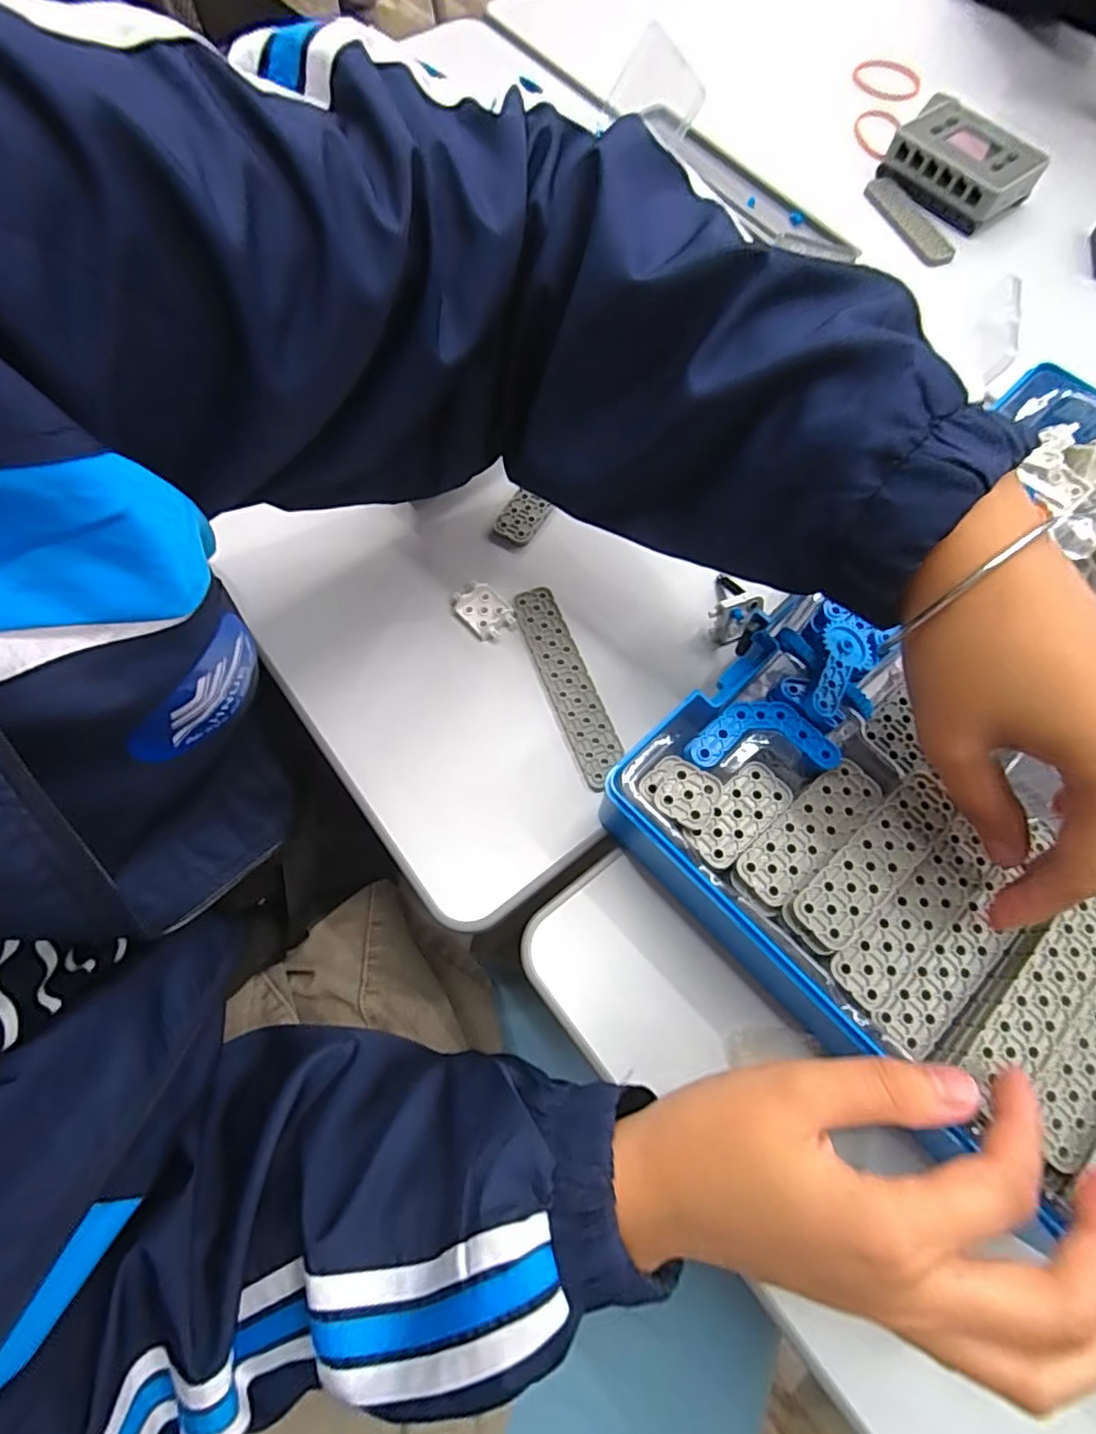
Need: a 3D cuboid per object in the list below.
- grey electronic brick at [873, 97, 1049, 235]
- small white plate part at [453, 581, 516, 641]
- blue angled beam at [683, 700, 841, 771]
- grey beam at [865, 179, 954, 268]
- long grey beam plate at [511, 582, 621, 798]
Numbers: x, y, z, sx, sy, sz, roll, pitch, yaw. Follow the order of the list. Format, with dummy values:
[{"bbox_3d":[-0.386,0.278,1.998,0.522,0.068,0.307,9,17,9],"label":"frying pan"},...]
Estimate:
[{"bbox_3d":[0.337,-0.445,0.506,0.083,0.039,0.103,-33,73,-13],"label":"grey electronic brick"},{"bbox_3d":[-0.038,-0.063,0.366,0.024,0.009,0.035,-41,75,-15],"label":"small white plate part"},{"bbox_3d":[0.095,0.007,0.275,0.067,0.004,0.030,0,69,-1],"label":"blue angled beam"},{"bbox_3d":[0.292,-0.400,0.503,0.023,0.010,0.103,-20,70,-9],"label":"grey beam"},{"bbox_3d":[0.012,-0.020,0.351,0.025,0.004,0.121,-19,70,-9],"label":"long grey beam plate"}]

